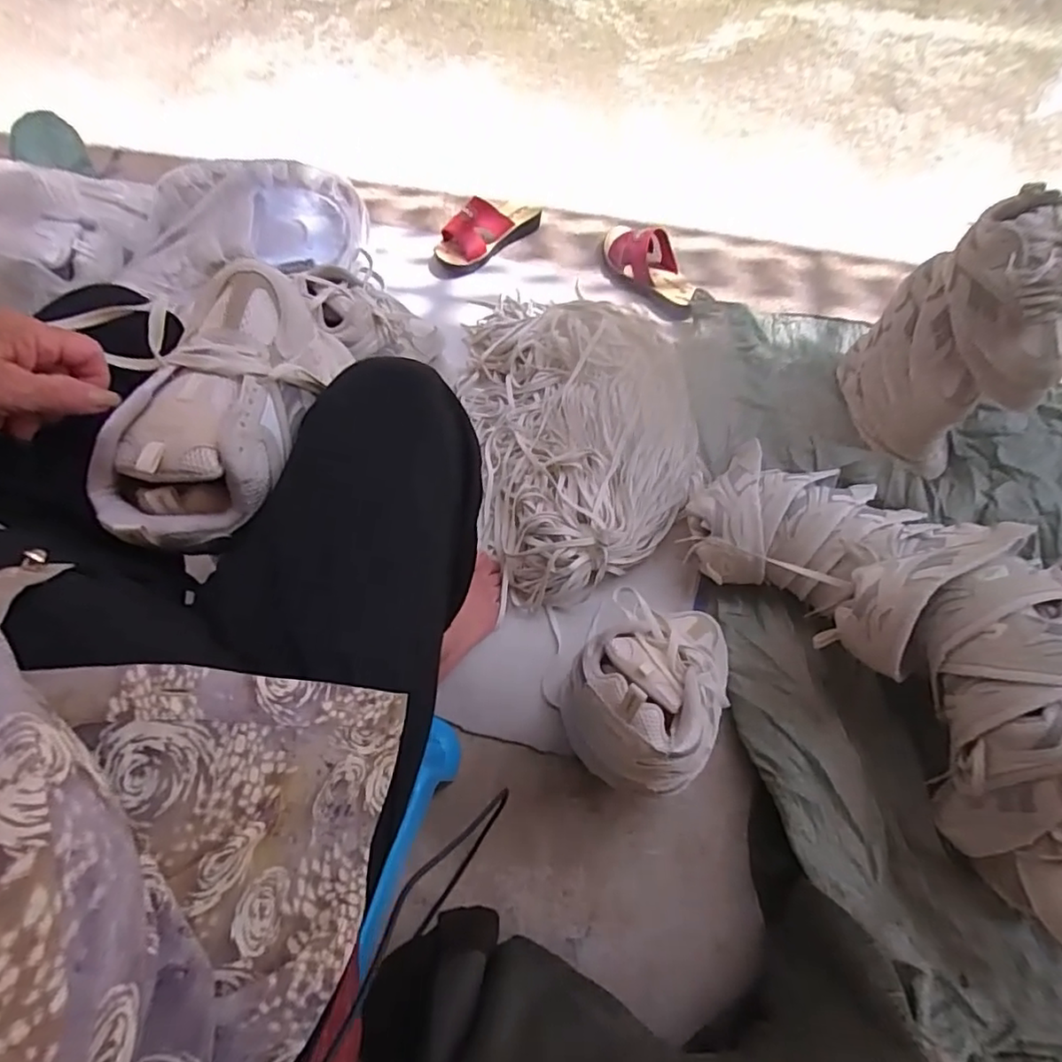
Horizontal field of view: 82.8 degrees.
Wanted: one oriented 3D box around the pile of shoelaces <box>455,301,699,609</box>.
[{"bbox_3d":[0.062,-0.160,0.860,0.339,0.091,0.512,-5,66,-3],"label":"pile of shoelaces"}]

